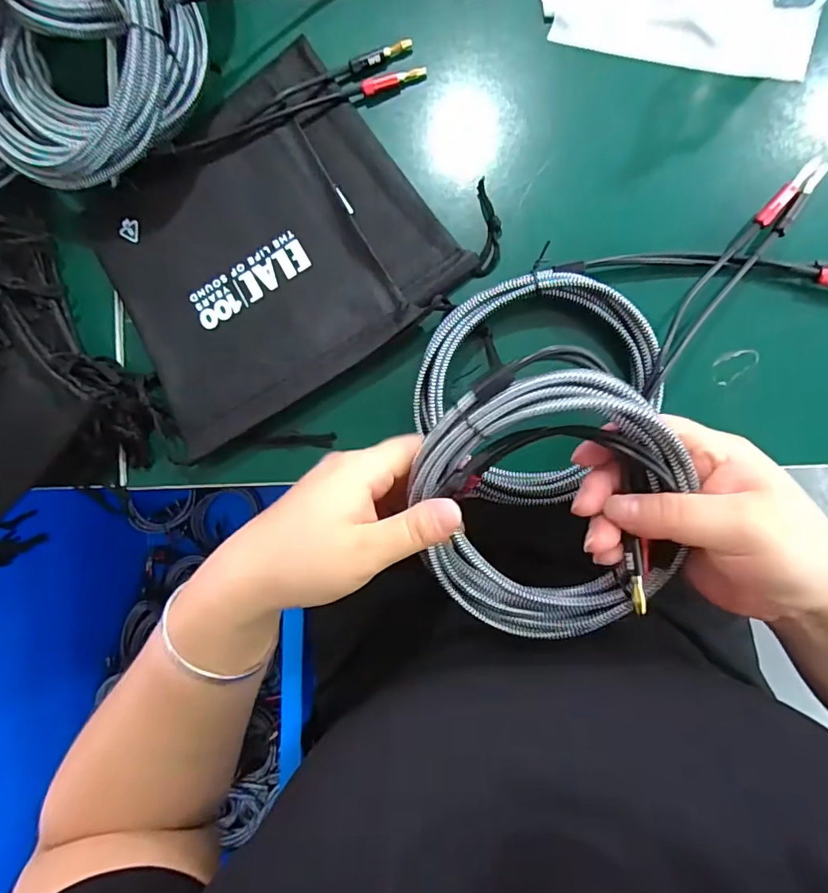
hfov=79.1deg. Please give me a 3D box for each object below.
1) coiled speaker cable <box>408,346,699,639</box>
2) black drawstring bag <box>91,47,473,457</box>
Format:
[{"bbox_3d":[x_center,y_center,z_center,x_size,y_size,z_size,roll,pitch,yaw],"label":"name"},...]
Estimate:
[{"bbox_3d":[0.069,0.034,0.260,0.131,0.057,0.144,0,90,8],"label":"coiled speaker cable"},{"bbox_3d":[-0.107,-0.135,0.347,0.222,0.018,0.207,-34,85,7],"label":"black drawstring bag"}]

